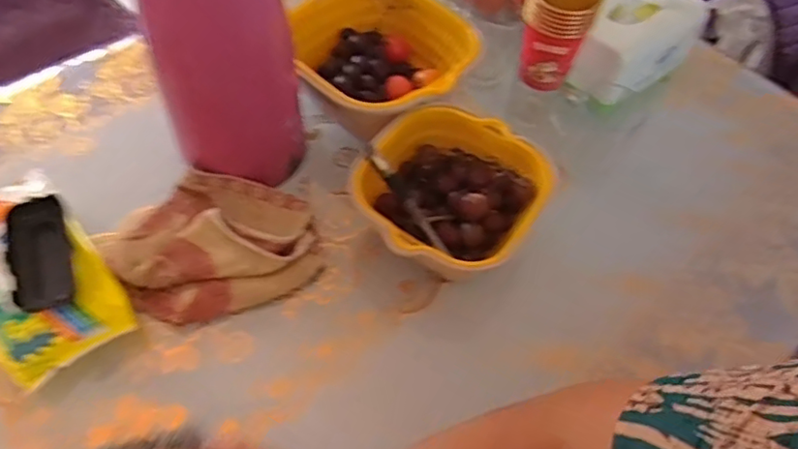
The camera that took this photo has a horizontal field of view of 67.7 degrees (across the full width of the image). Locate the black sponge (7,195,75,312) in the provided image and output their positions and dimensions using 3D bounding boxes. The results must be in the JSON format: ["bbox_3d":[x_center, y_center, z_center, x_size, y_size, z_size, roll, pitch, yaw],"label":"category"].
[{"bbox_3d":[-0.313,0.026,0.519,0.042,0.019,0.101,-14,70,-13],"label":"black sponge"}]

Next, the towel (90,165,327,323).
[{"bbox_3d":[-0.181,0.016,0.592,0.193,0.037,0.153,-18,58,-15],"label":"towel"}]

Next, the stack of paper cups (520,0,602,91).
[{"bbox_3d":[0.166,-0.207,0.644,0.071,0.113,0.064,19,56,9],"label":"stack of paper cups"}]

